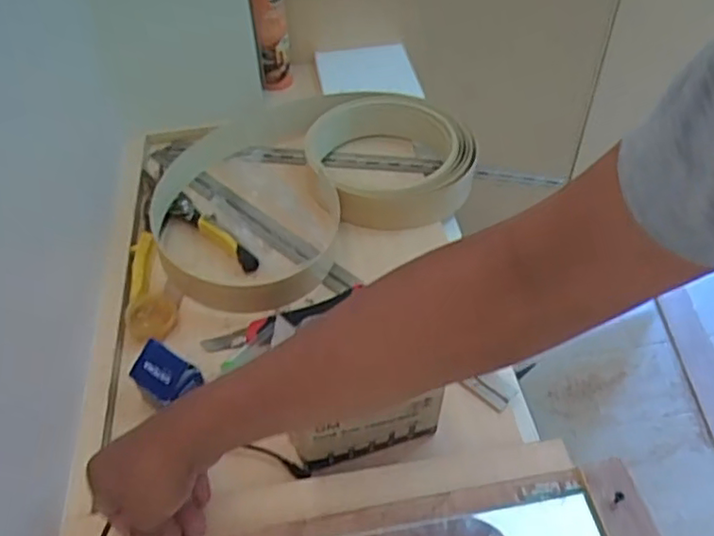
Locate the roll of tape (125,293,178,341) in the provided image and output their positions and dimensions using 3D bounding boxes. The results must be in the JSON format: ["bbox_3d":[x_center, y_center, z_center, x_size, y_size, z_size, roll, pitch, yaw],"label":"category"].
[{"bbox_3d":[-0.217,0.052,0.676,0.050,0.020,0.050,-1,44,1],"label":"roll of tape"}]

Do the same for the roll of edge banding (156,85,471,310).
[{"bbox_3d":[-0.070,-0.131,0.820,0.430,0.059,0.334,-28,51,-22],"label":"roll of edge banding"}]

